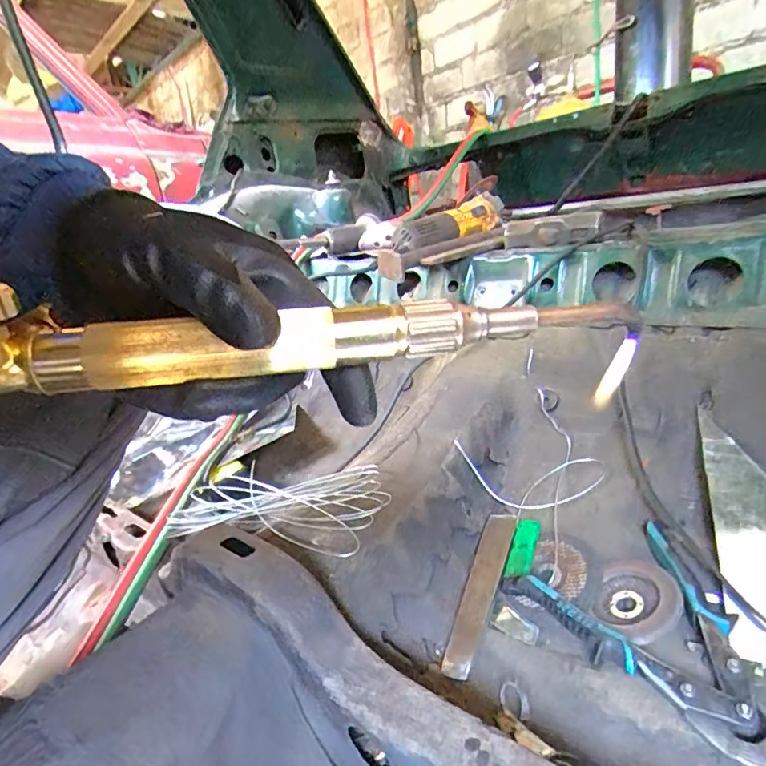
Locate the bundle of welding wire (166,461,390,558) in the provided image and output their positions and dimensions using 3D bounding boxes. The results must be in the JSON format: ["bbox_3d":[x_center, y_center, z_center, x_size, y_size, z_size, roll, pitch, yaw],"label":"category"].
[{"bbox_3d":[-0.099,0.121,0.507,0.204,0.020,0.134,-1,18,20],"label":"bundle of welding wire"}]

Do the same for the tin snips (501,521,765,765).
[{"bbox_3d":[0.233,0.186,0.374,0.137,0.044,0.253,-17,20,-28],"label":"tin snips"}]

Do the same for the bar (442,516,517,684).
[{"bbox_3d":[0.093,0.188,0.461,0.033,0.008,0.178,-5,28,29],"label":"bar"}]

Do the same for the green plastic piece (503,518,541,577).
[{"bbox_3d":[0.135,0.160,0.479,0.024,0.010,0.066,4,42,32],"label":"green plastic piece"}]

